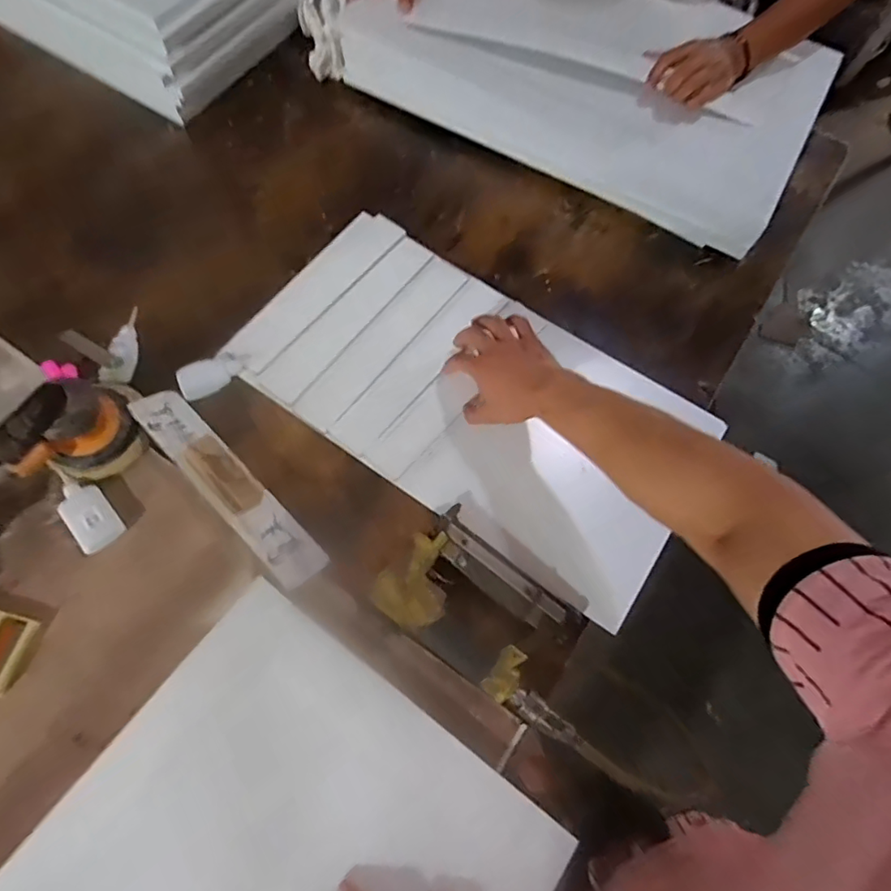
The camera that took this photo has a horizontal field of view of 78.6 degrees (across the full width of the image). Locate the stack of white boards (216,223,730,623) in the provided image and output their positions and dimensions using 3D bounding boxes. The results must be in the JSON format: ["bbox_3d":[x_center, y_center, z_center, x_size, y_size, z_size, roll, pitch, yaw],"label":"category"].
[{"bbox_3d":[0.035,-0.070,0.678,0.557,0.042,0.292,34,72,10],"label":"stack of white boards"}]

